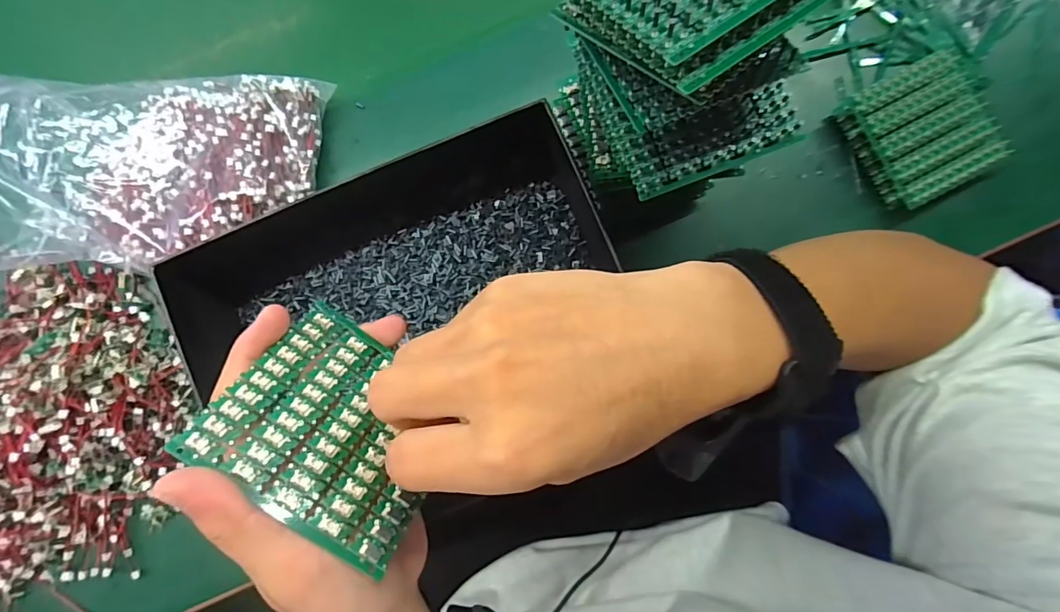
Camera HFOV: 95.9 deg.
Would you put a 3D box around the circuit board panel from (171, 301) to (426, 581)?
[{"bbox_3d":[-0.075,0.049,0.198,0.085,0.005,0.078,37,44,-10],"label":"circuit board panel"}]

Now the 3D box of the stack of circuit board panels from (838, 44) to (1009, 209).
[{"bbox_3d":[0.273,-0.122,0.332,0.078,0.021,0.087,-27,83,-1],"label":"stack of circuit board panels"}]

